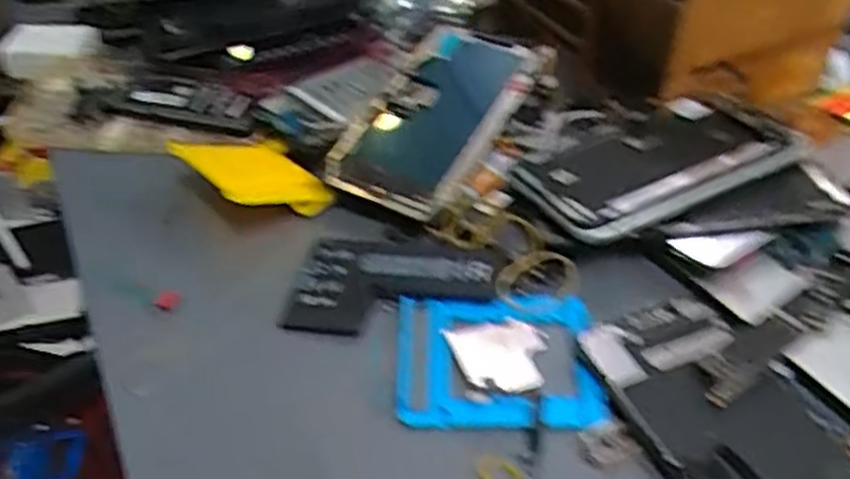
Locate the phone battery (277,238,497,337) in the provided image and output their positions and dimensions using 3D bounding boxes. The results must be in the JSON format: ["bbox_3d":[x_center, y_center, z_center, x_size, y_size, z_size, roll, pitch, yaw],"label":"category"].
[{"bbox_3d":[-0.014,0.021,0.352,0.094,0.005,0.056,6,41,7],"label":"phone battery"}]

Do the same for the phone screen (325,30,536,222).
[{"bbox_3d":[0.009,-0.072,0.429,0.071,0.014,0.144,21,56,16],"label":"phone screen"}]

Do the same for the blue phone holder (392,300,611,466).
[{"bbox_3d":[0.030,0.048,0.317,0.083,0.009,0.074,1,40,1],"label":"blue phone holder"}]

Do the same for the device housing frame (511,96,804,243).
[{"bbox_3d":[0.116,-0.043,0.385,0.132,0.009,0.077,-22,47,-17],"label":"device housing frame"}]

